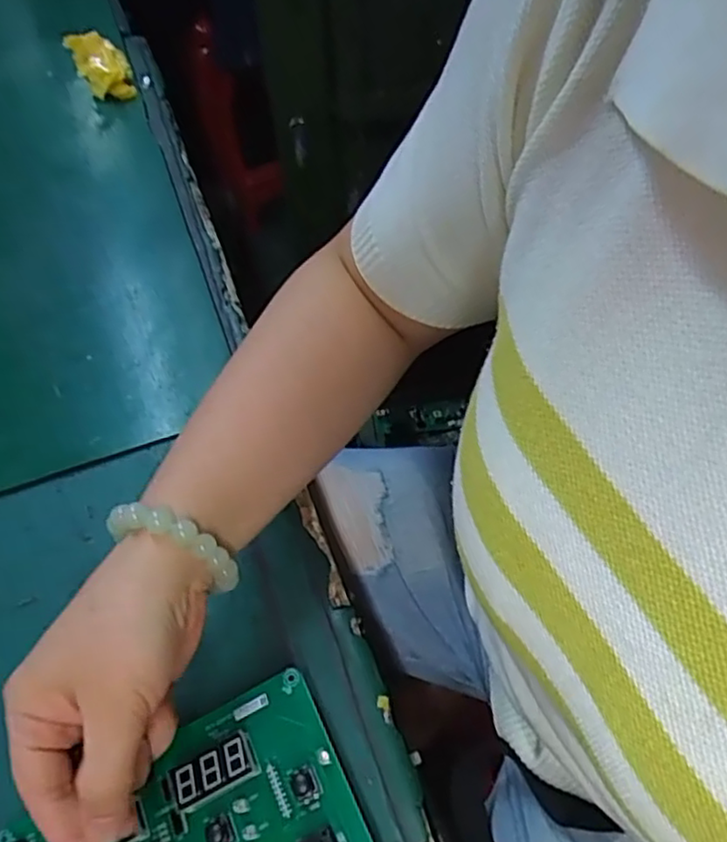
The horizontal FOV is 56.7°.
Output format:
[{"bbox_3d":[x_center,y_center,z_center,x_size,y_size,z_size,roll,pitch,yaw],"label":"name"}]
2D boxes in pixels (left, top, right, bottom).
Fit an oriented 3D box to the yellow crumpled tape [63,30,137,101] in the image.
[{"bbox_3d":[-0.270,-0.365,0.694,0.056,0.047,0.069,-19,58,-11],"label":"yellow crumpled tape"}]

